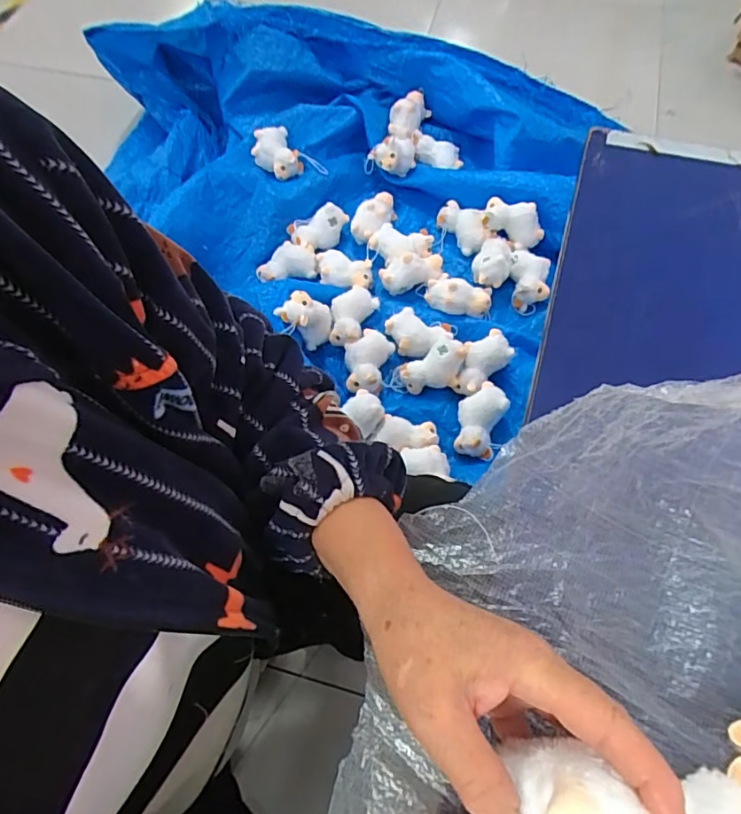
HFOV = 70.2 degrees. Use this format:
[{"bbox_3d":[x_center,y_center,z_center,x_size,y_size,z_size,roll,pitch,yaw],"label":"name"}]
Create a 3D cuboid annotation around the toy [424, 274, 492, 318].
[{"bbox_3d":[0.168,-0.213,1.009,0.125,0.046,0.067,15,67,10],"label":"toy"}]

